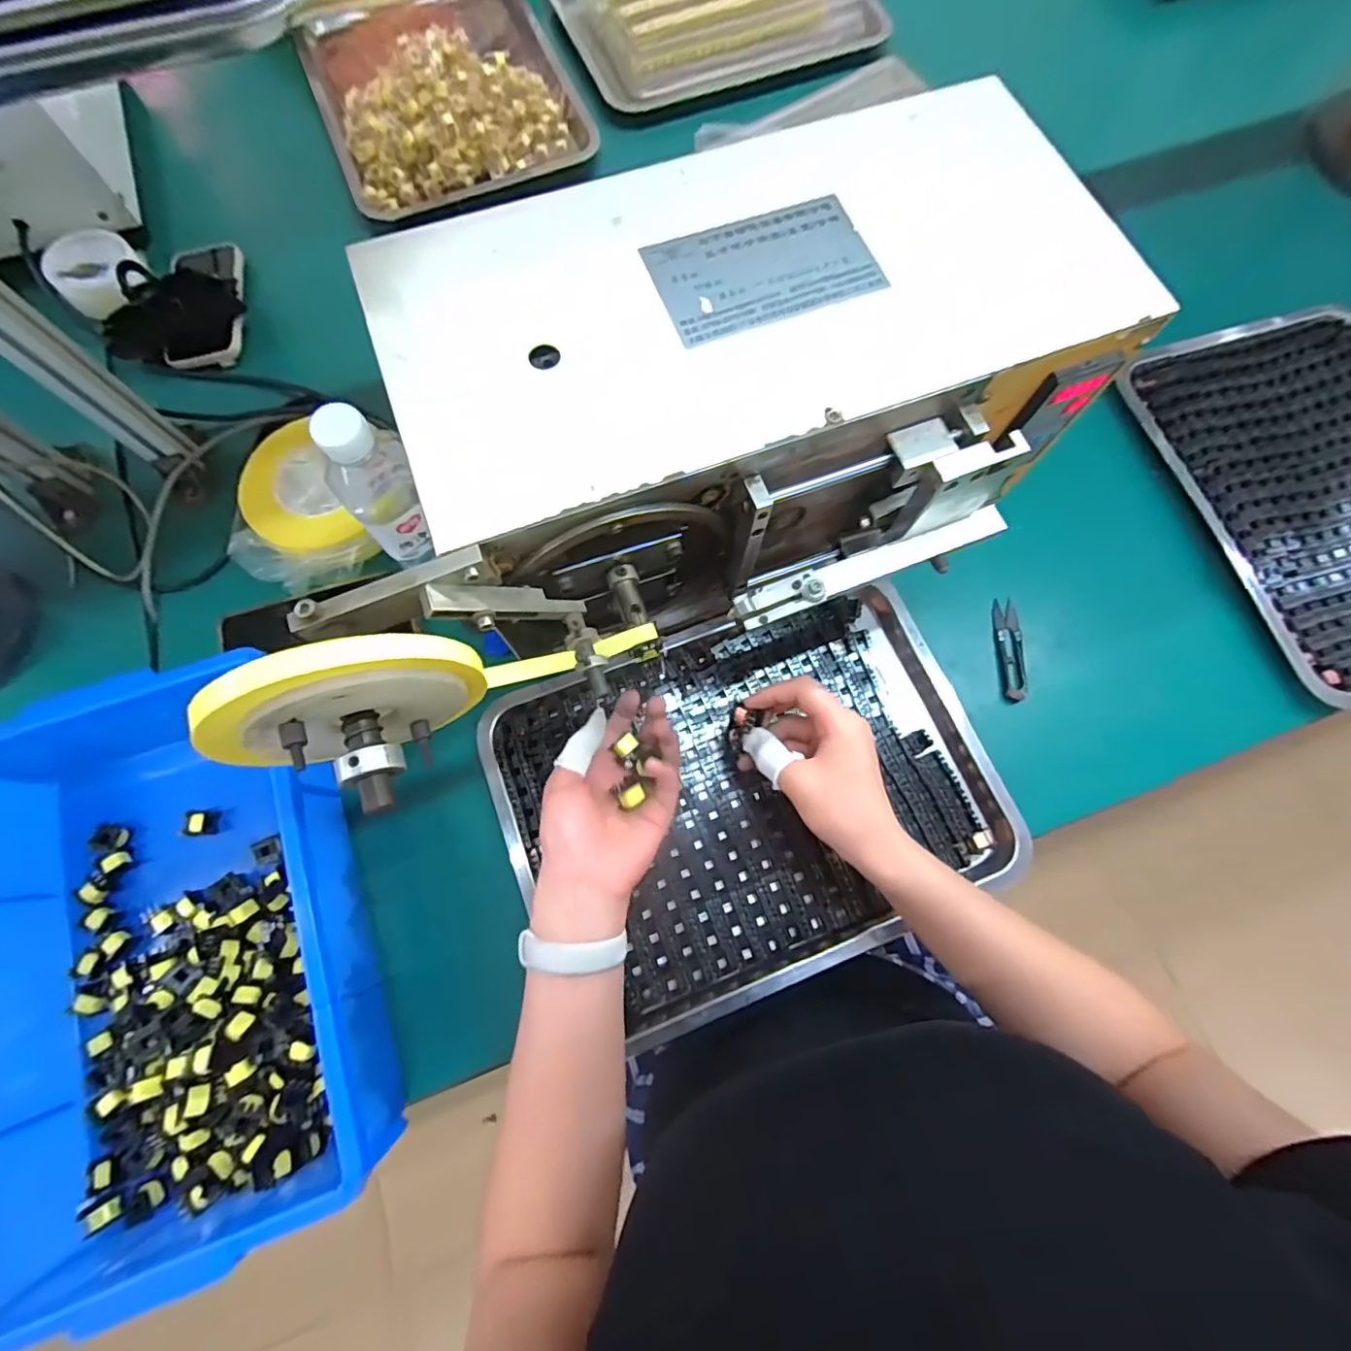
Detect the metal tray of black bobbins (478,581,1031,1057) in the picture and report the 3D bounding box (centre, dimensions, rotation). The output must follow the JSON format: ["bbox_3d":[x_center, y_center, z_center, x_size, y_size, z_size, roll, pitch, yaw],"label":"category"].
[{"bbox_3d":[0.061,0.095,0.486,0.386,0.026,0.287,-20,75,-6],"label":"metal tray of black bobbins"}]

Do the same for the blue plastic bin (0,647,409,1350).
[{"bbox_3d":[-0.364,0.181,0.423,0.242,0.096,0.405,-19,75,-6],"label":"blue plastic bin"}]

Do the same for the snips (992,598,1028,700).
[{"bbox_3d":[0.307,-0.024,0.534,0.018,0.014,0.094,1,74,0],"label":"snips"}]

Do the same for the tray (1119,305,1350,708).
[{"bbox_3d":[0.642,-0.188,0.563,0.286,0.023,0.387,-15,75,-5],"label":"tray"}]

